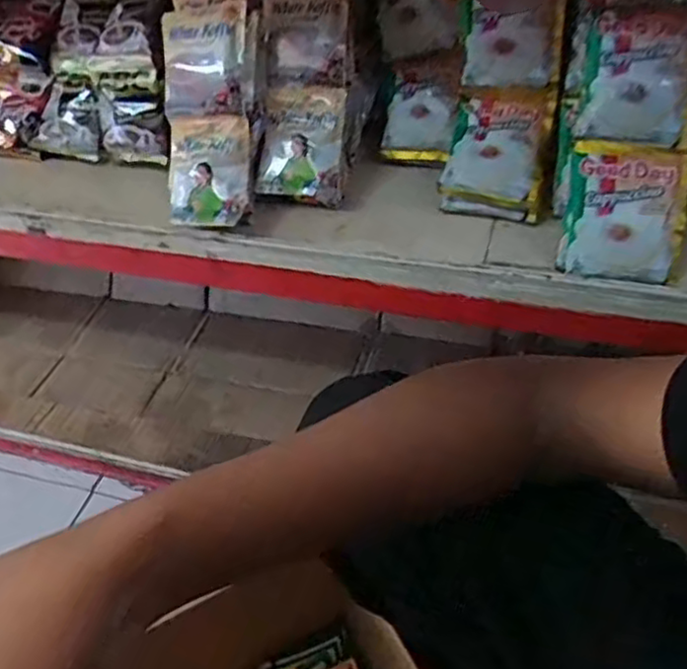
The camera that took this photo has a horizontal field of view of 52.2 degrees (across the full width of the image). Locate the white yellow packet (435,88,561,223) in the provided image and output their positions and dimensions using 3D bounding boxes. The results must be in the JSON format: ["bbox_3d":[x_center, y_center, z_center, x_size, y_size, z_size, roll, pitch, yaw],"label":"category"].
[{"bbox_3d":[0.152,-0.177,0.682,0.094,0.026,0.125,11,83,8],"label":"white yellow packet"}]

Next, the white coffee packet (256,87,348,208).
[{"bbox_3d":[-0.040,-0.187,0.702,0.082,0.108,0.032,2,0,2],"label":"white coffee packet"}]

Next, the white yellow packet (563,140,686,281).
[{"bbox_3d":[0.240,-0.104,0.587,0.088,0.016,0.109,5,89,7],"label":"white yellow packet"}]

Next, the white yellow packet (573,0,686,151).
[{"bbox_3d":[0.258,-0.223,0.603,0.098,0.033,0.134,18,86,-6],"label":"white yellow packet"}]

